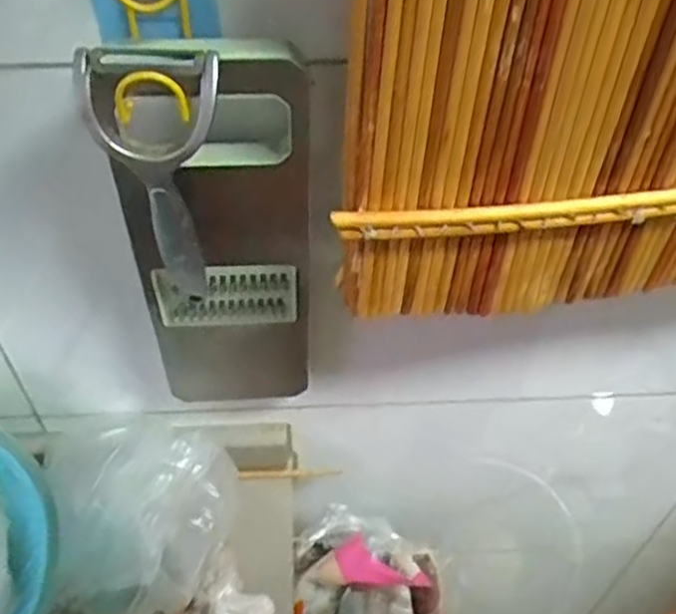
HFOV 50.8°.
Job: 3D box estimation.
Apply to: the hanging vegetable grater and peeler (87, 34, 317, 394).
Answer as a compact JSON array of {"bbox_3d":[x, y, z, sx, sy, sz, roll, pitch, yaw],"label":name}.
[{"bbox_3d":[-0.065,-0.022,0.412,0.094,0.272,0.039,-12,49,-12],"label":"hanging vegetable grater and peeler"}]

